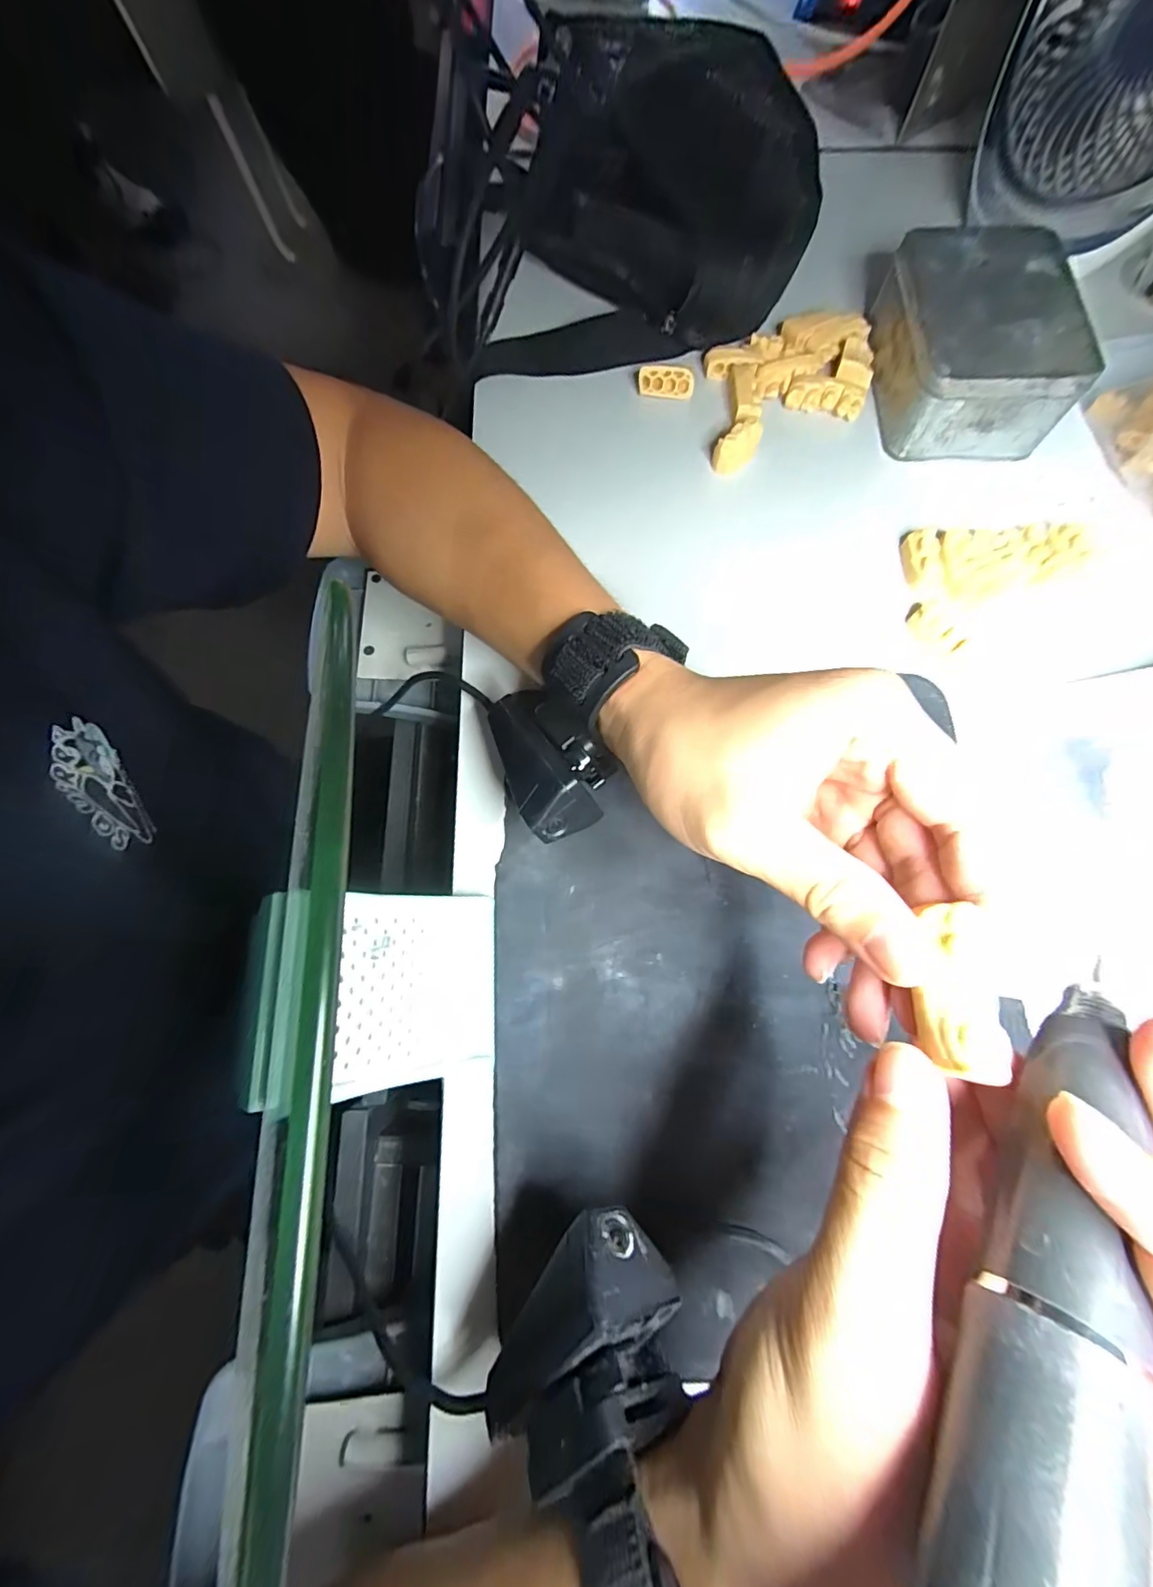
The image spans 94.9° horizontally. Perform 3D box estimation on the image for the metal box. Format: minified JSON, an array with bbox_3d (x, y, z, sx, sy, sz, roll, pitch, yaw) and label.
[{"bbox_3d":[0.238,-0.275,0.319,0.095,0.044,0.122,2,74,1],"label":"metal box"}]

